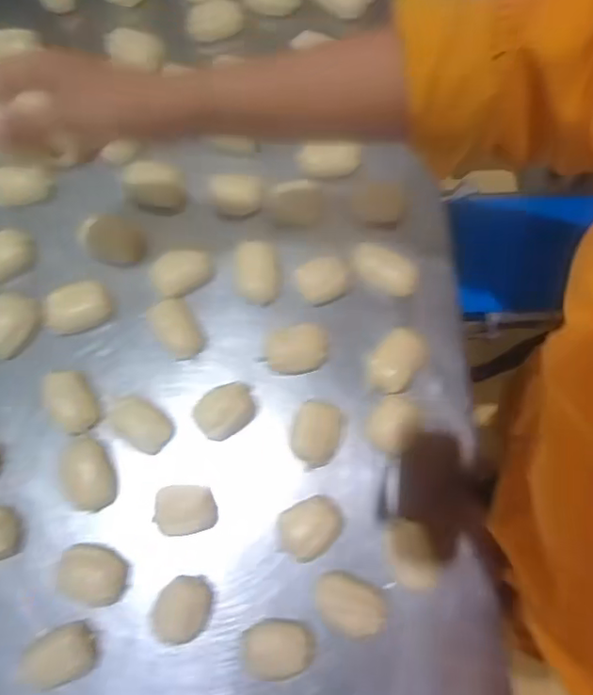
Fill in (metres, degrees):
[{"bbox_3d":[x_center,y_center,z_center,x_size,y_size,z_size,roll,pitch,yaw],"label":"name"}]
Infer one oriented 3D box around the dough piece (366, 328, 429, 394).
[{"bbox_3d":[0.099,0.013,0.555,0.045,0.023,0.067,37,77,10],"label":"dough piece"}]

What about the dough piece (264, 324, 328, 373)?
[{"bbox_3d":[0.000,0.000,0.552,0.059,0.022,0.049,1,74,0],"label":"dough piece"}]

